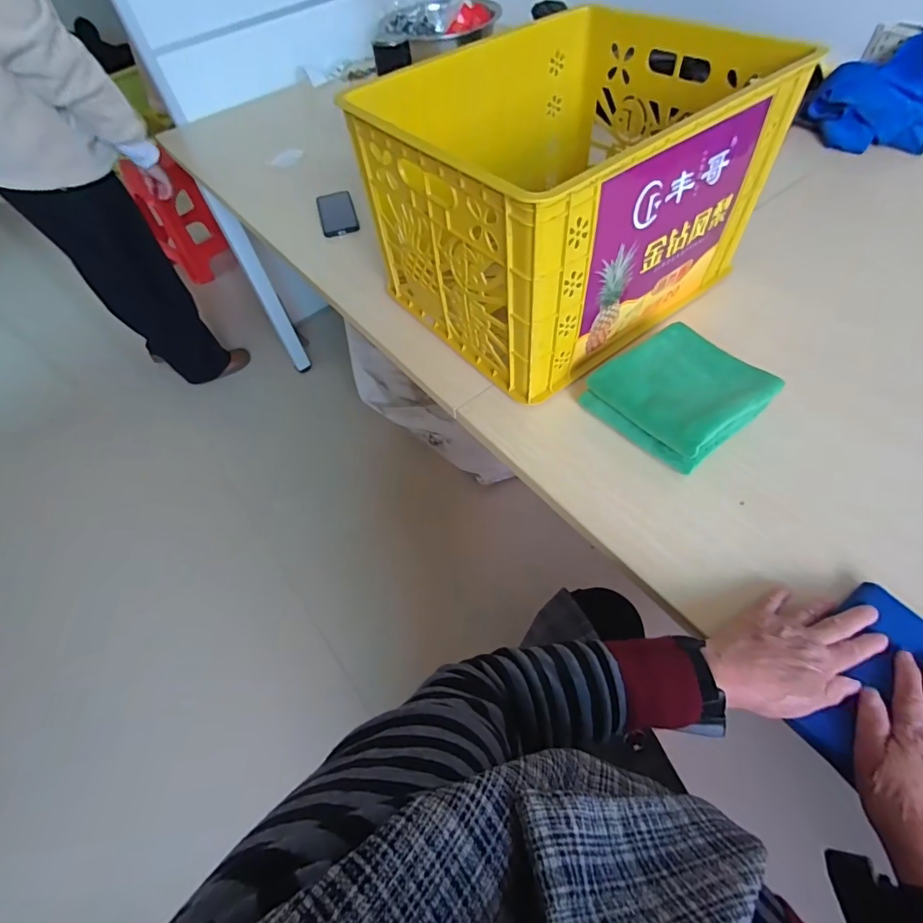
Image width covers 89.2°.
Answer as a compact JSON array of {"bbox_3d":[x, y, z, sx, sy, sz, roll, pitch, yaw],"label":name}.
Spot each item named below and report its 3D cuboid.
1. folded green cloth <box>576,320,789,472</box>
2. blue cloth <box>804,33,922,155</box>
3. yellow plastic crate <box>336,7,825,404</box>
[{"bbox_3d":[0.274,-0.089,0.593,0.175,0.058,0.171,-33,59,-17],"label":"folded green cloth"},{"bbox_3d":[0.907,-0.786,1.023,0.241,0.067,0.270,16,85,18],"label":"blue cloth"},{"bbox_3d":[0.146,-0.409,0.704,0.493,0.275,0.415,-36,59,-18],"label":"yellow plastic crate"}]

